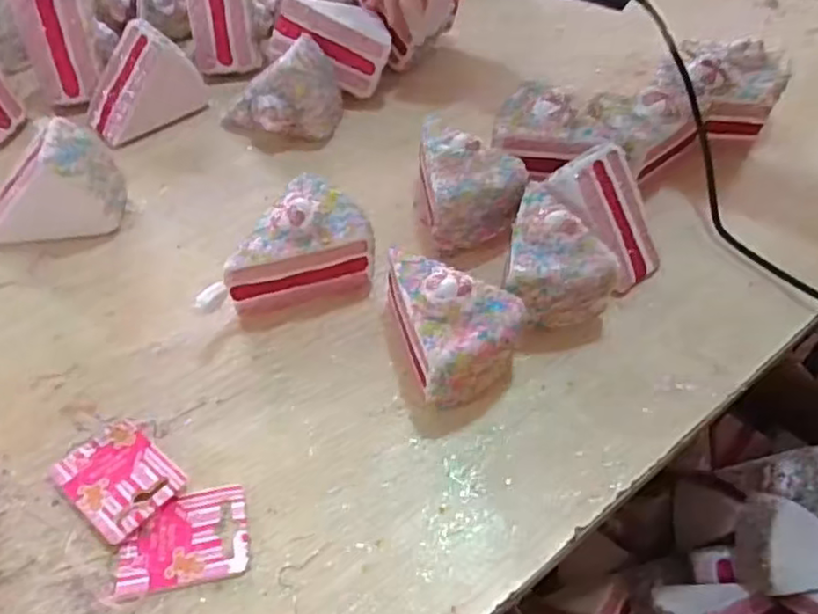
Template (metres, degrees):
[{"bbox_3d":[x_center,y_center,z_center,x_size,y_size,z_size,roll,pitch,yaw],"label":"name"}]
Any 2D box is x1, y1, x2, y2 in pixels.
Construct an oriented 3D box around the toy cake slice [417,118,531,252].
[{"bbox_3d":[0.039,-0.080,0.438,0.070,0.064,0.073,4,51,1],"label":"toy cake slice"}]

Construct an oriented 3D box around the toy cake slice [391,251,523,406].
[{"bbox_3d":[0.024,0.004,0.373,0.064,0.063,0.086,-13,52,-12],"label":"toy cake slice"}]

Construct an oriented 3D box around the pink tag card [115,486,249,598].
[{"bbox_3d":[-0.107,0.110,0.315,0.058,0.004,0.043,-6,52,-12],"label":"pink tag card"}]

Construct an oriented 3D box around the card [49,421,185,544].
[{"bbox_3d":[-0.144,0.084,0.331,0.057,0.004,0.044,34,56,27],"label":"card"}]

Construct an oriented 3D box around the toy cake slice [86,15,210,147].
[{"bbox_3d":[-0.206,-0.171,0.506,0.059,0.062,0.084,34,57,23],"label":"toy cake slice"}]

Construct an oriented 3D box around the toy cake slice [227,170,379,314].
[{"bbox_3d":[-0.070,-0.040,0.404,0.085,0.065,0.056,-14,53,-13],"label":"toy cake slice"}]

